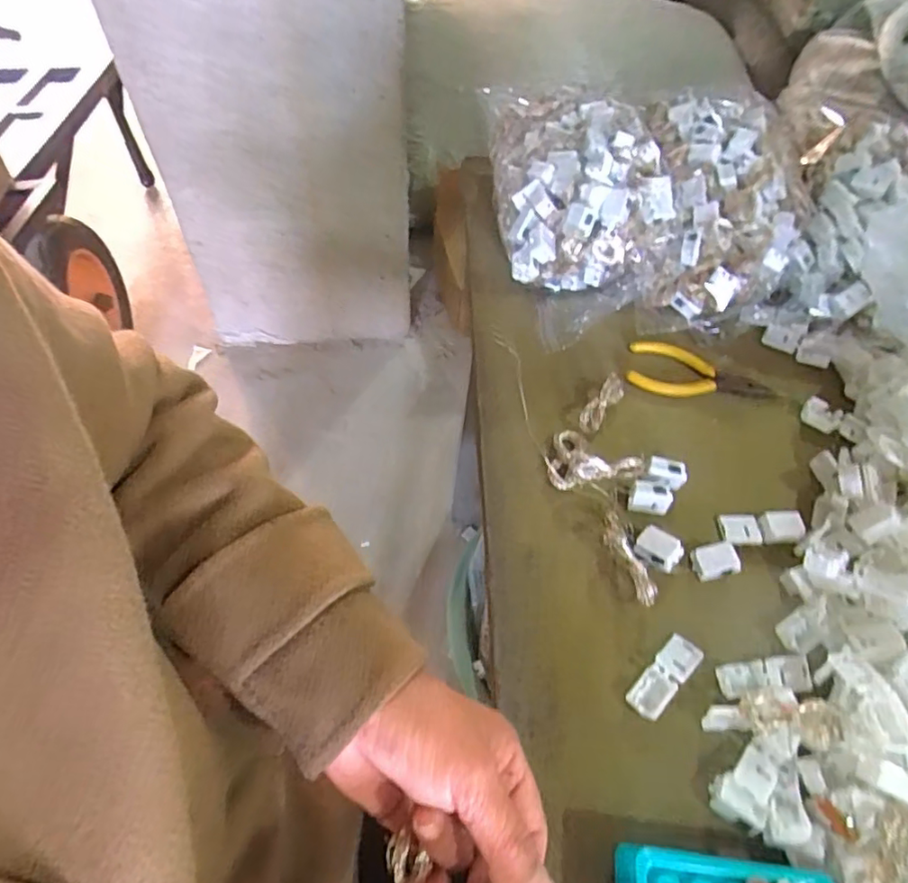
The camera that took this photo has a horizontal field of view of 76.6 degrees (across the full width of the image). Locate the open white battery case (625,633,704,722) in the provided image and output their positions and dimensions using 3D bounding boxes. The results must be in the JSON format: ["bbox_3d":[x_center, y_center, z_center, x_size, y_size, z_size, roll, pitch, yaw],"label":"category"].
[{"bbox_3d":[0.124,0.137,0.338,0.020,0.008,0.053,40,63,21],"label":"open white battery case"}]

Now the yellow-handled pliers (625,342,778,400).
[{"bbox_3d":[0.200,-0.054,0.468,0.115,0.010,0.047,13,57,6],"label":"yellow-handled pliers"}]

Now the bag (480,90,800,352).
[{"bbox_3d":[0.166,-0.222,0.518,0.260,0.105,0.267,2,57,-2],"label":"bag"}]

